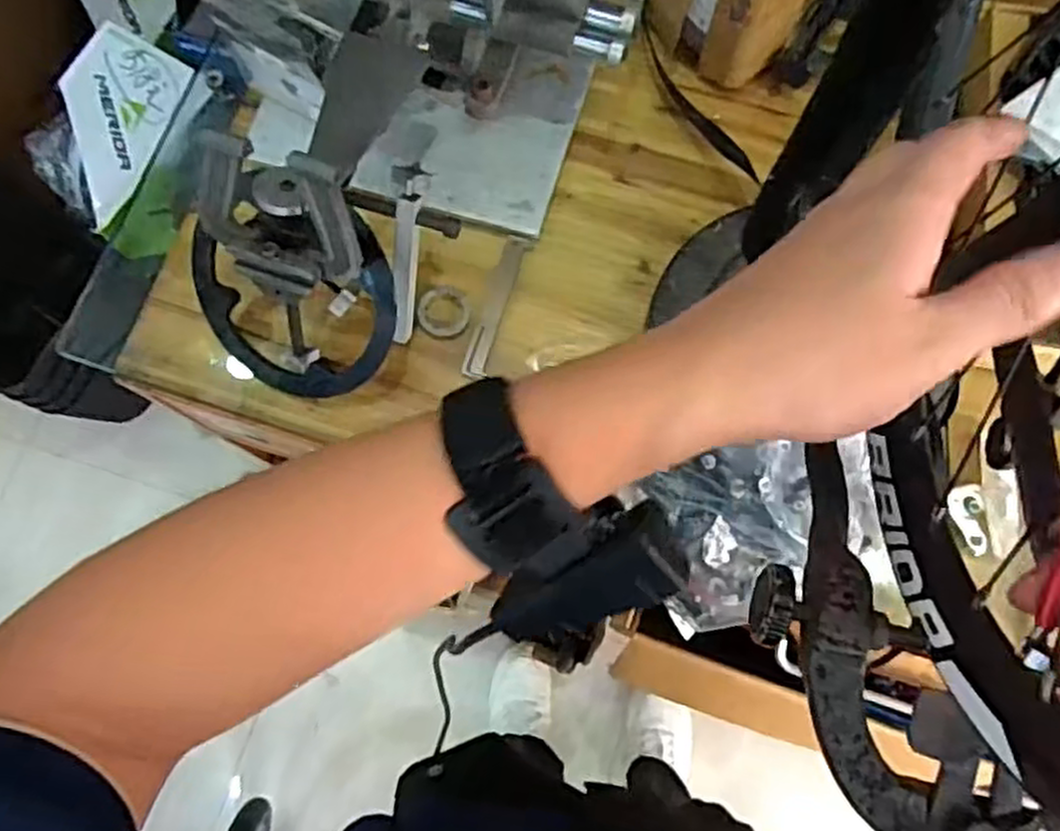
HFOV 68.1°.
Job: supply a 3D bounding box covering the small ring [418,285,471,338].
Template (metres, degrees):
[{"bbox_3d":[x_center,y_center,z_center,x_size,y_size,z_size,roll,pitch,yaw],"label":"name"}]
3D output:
[{"bbox_3d":[-0.073,-0.090,0.675,0.044,0.012,0.043,0,75,0],"label":"small ring"}]

